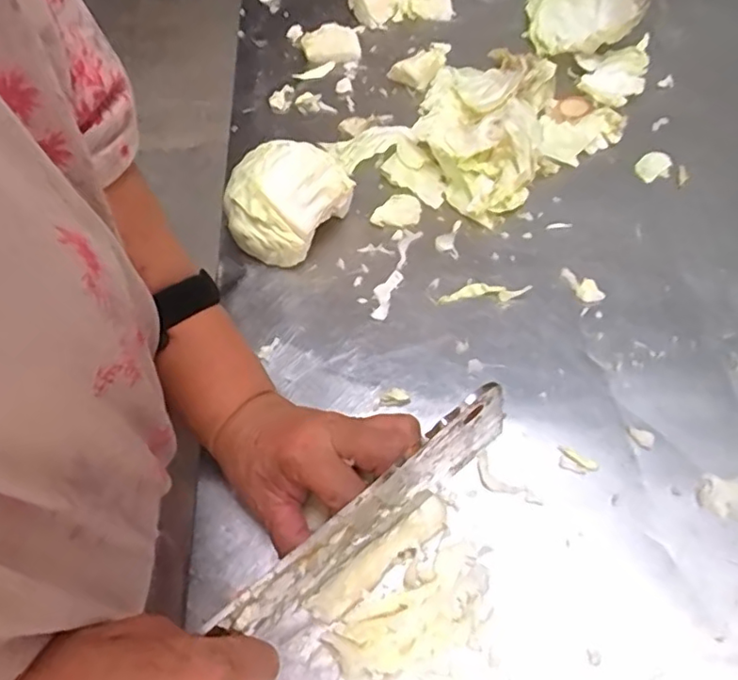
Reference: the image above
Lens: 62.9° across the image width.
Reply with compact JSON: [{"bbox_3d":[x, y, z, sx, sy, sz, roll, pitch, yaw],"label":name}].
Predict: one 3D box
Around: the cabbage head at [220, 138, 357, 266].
[{"bbox_3d":[-0.068,-0.110,0.471,0.083,0.058,0.087,29,65,18],"label":"cabbage head"}]

